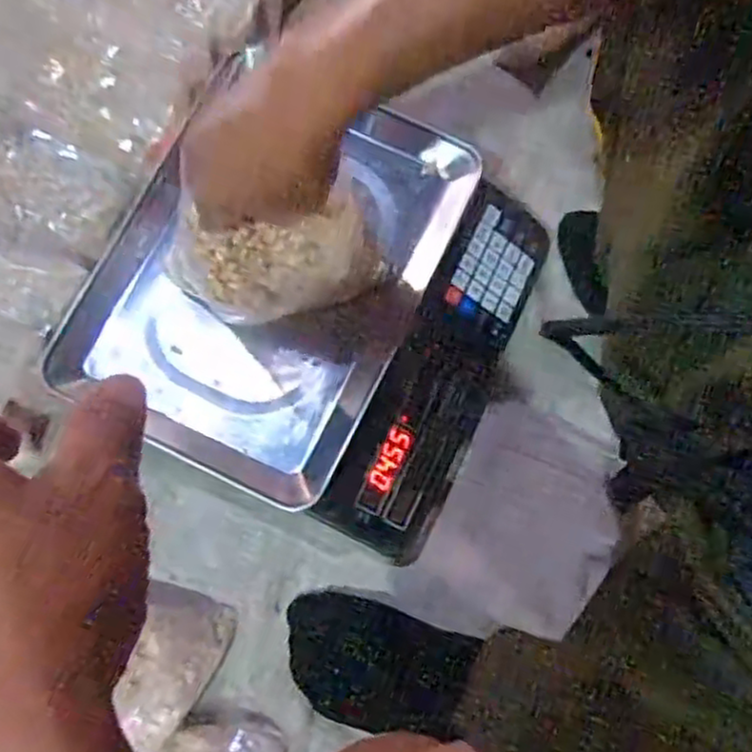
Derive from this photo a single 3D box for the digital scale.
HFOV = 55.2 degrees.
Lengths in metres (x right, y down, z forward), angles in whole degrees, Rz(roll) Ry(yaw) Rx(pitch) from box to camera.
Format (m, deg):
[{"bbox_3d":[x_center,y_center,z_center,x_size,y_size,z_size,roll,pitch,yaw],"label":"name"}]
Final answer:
[{"bbox_3d":[-0.042,-0.066,0.599,0.320,0.084,0.332,26,80,4],"label":"digital scale"}]

